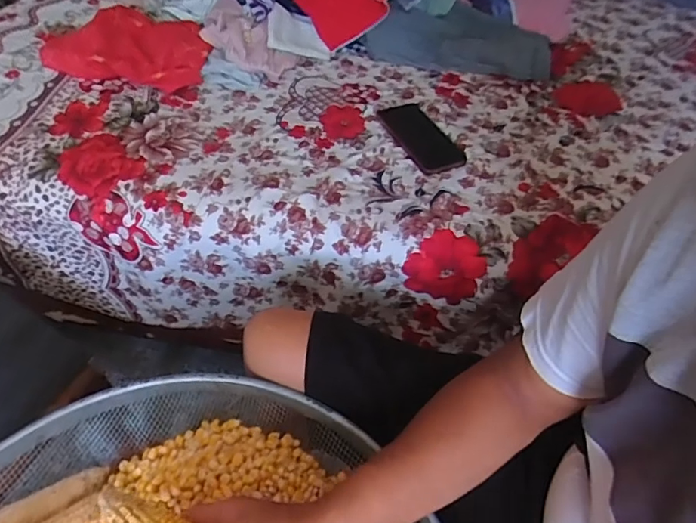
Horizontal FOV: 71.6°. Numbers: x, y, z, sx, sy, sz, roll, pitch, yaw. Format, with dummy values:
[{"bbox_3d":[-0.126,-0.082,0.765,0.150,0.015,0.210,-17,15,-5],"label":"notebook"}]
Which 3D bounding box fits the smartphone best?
[{"bbox_3d":[0.119,-0.204,0.783,0.092,0.016,0.171,-20,53,-21],"label":"smartphone"}]

